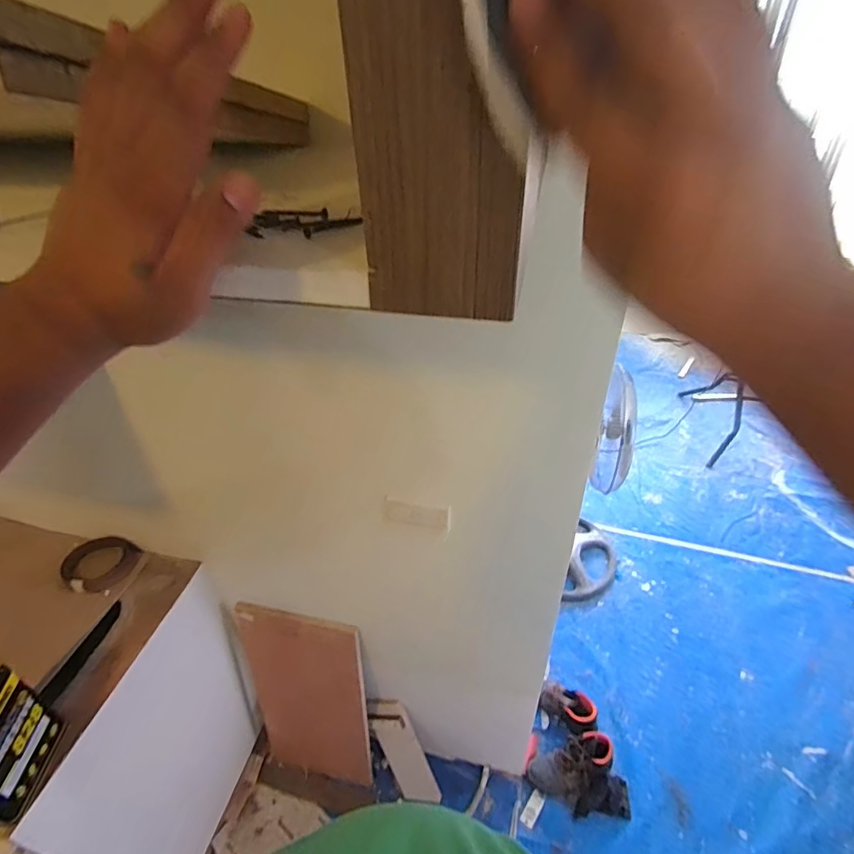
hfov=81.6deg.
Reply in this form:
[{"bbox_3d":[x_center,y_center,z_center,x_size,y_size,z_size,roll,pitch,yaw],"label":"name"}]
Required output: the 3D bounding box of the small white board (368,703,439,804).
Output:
[{"bbox_3d":[-0.081,1.011,1.532,0.139,0.363,0.039,-16,12,17],"label":"small white board"}]

